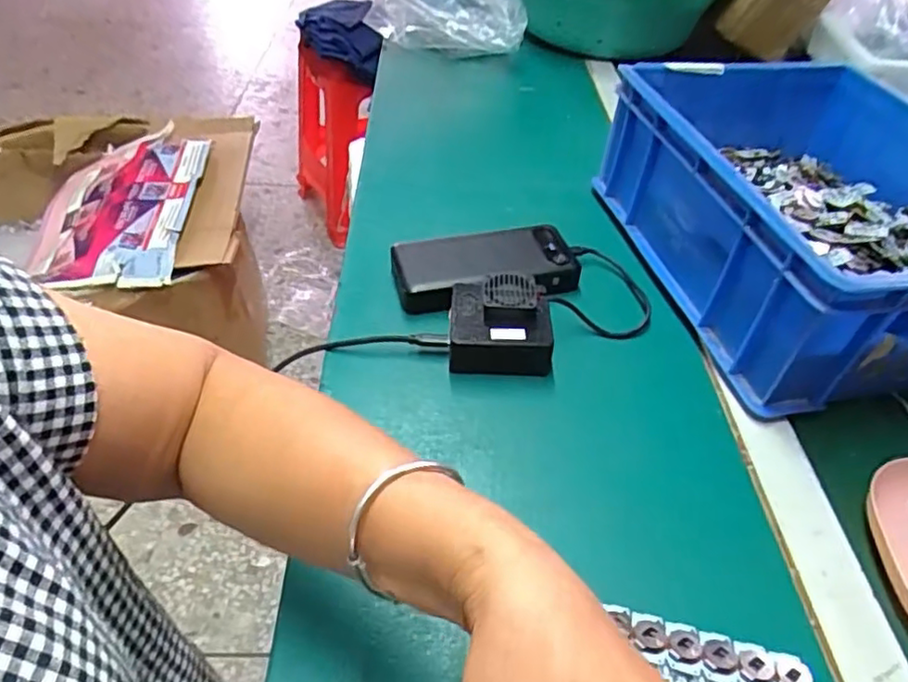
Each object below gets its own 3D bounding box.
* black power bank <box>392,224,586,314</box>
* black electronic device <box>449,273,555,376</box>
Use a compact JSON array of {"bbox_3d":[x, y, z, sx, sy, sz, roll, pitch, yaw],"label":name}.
[{"bbox_3d":[0.028,-0.065,0.559,0.160,0.026,0.083,-9,44,-11],"label":"black power bank"},{"bbox_3d":[0.036,-0.013,0.500,0.078,0.051,0.069,3,43,1],"label":"black electronic device"}]

